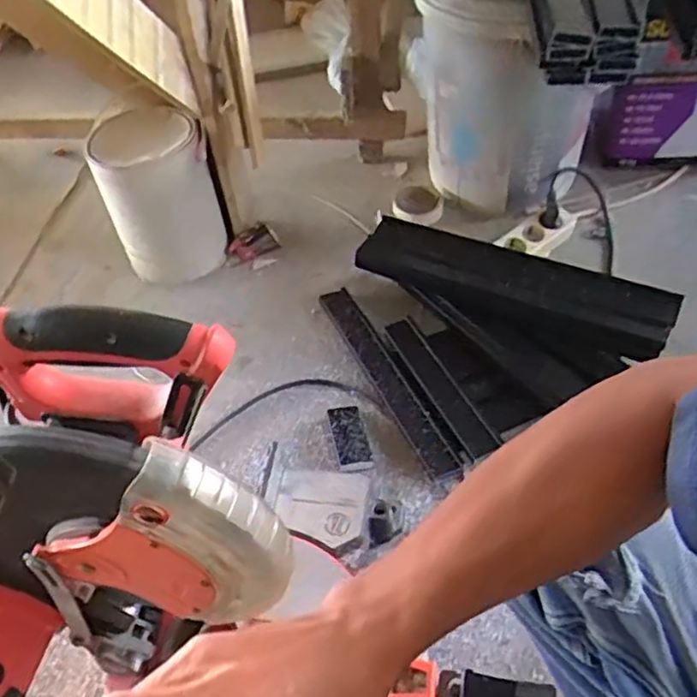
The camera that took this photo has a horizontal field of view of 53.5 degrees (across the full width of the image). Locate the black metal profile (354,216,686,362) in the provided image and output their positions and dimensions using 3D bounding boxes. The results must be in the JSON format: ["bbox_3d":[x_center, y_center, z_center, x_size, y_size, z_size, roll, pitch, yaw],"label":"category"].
[{"bbox_3d":[0.231,-0.095,1.010,0.456,0.061,0.102,22,54,23],"label":"black metal profile"}]

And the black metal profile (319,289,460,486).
[{"bbox_3d":[0.054,0.033,1.001,0.045,0.026,0.383,-20,50,-14],"label":"black metal profile"}]

